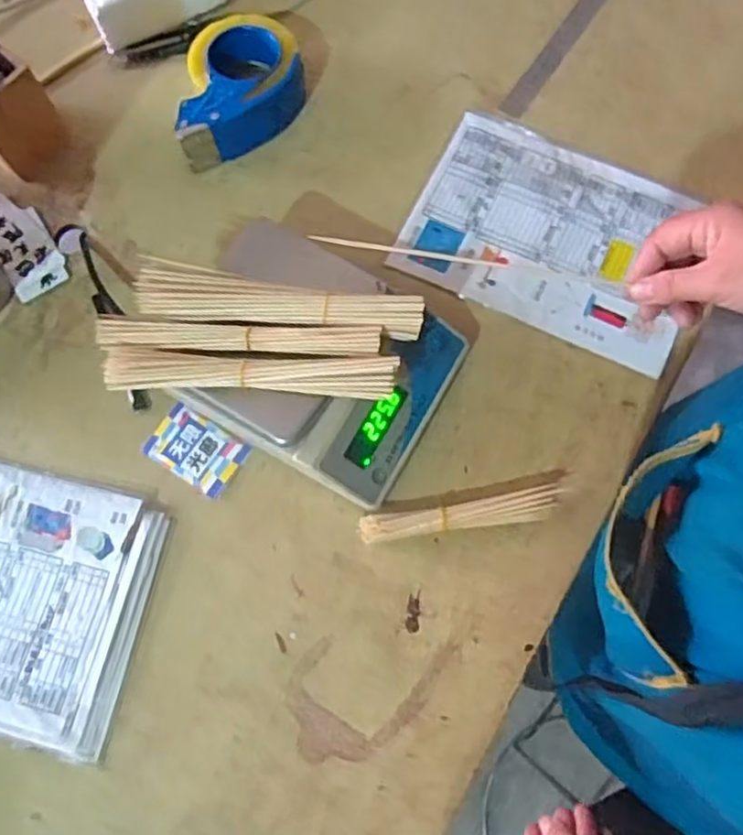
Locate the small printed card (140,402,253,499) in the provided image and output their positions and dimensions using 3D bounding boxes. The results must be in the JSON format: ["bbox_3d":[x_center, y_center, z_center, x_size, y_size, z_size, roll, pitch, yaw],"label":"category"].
[{"bbox_3d":[-0.169,0.030,0.659,0.089,0.012,0.060,30,75,9],"label":"small printed card"}]

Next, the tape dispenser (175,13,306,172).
[{"bbox_3d":[-0.135,-0.351,0.740,0.120,0.056,0.166,4,73,2],"label":"tape dispenser"}]

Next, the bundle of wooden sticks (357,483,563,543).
[{"bbox_3d":[0.082,0.090,0.626,0.185,0.022,0.028,-9,73,-2],"label":"bundle of wooden sticks"}]

